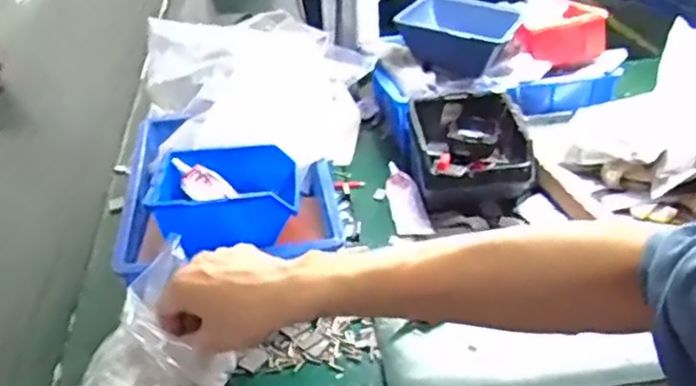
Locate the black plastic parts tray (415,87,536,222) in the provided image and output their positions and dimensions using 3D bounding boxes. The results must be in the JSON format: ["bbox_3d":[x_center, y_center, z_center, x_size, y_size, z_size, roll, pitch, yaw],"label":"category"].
[{"bbox_3d":[0.140,-0.040,0.792,0.124,0.091,0.143,-4,33,1],"label":"black plastic parts tray"}]

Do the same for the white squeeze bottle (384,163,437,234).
[{"bbox_3d":[0.066,0.007,0.789,0.034,0.025,0.126,-9,34,-7],"label":"white squeeze bottle"}]

